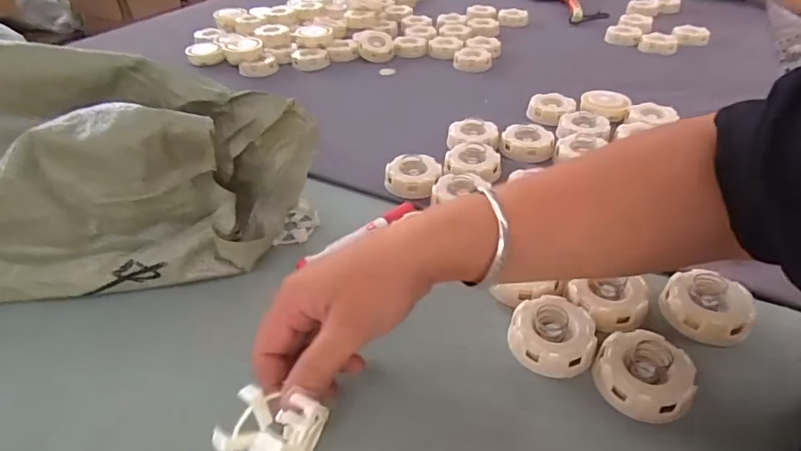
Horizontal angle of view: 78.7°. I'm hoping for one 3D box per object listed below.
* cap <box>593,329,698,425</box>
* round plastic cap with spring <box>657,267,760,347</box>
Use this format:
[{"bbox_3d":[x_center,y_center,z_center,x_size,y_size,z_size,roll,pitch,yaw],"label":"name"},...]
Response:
[{"bbox_3d":[0.169,0.100,0.337,0.059,0.027,0.058,-1,38,0],"label":"cap"},{"bbox_3d":[0.242,0.063,0.387,0.060,0.027,0.055,-1,38,0],"label":"round plastic cap with spring"}]

